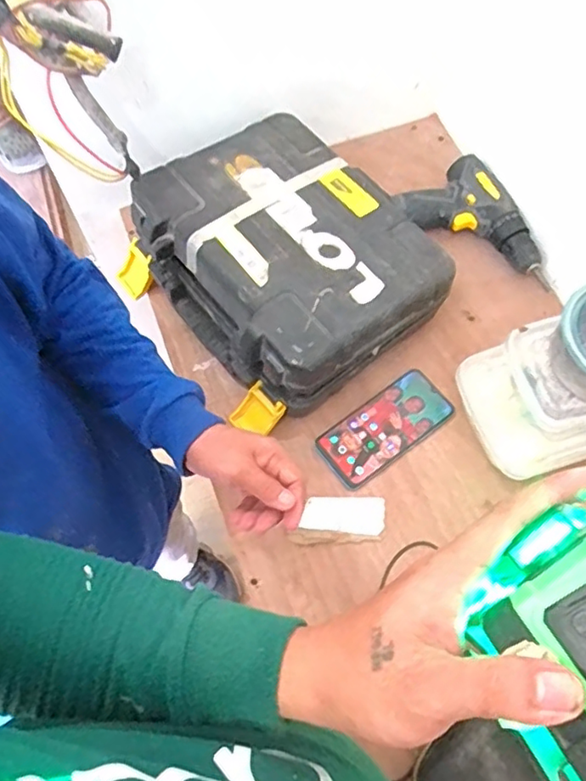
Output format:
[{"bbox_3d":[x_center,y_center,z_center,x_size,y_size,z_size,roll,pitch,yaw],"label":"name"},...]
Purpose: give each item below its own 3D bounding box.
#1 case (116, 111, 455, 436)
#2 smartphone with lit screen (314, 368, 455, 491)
[{"bbox_3d":[-0.008,-0.155,0.716,0.270,0.136,0.321,-36,71,-14],"label":"case"},{"bbox_3d":[0.108,0.042,0.697,0.158,0.010,0.075,-35,70,-14],"label":"smartphone with lit screen"}]

